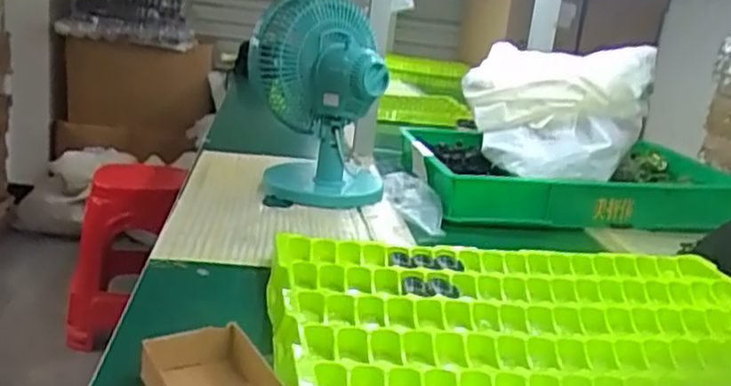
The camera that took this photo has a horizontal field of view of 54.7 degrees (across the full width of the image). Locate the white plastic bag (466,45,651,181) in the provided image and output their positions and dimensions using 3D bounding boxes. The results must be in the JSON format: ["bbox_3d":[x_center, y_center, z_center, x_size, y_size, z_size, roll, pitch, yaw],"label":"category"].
[{"bbox_3d":[0.318,-0.143,1.195,0.302,0.190,0.226,12,16,18],"label":"white plastic bag"}]

